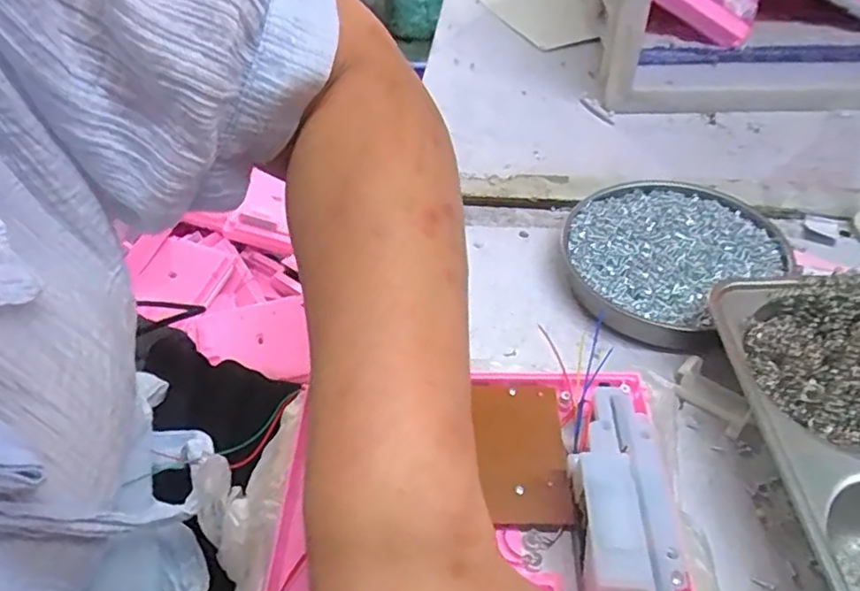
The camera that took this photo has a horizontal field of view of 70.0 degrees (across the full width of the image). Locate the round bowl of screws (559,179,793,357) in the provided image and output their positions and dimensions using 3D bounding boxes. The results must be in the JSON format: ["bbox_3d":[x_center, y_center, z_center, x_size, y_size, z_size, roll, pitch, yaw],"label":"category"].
[{"bbox_3d":[0.150,-0.027,0.396,0.130,0.019,0.121,-3,48,4],"label":"round bowl of screws"}]

